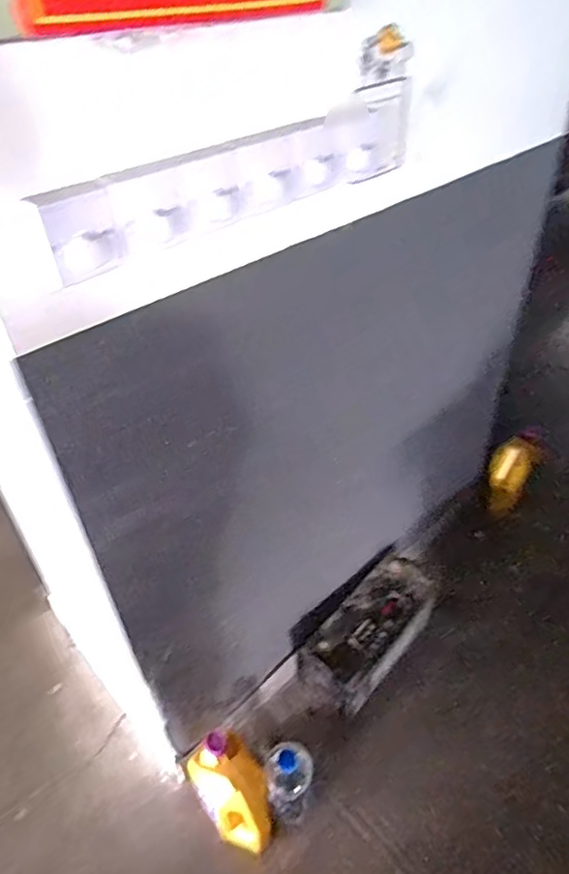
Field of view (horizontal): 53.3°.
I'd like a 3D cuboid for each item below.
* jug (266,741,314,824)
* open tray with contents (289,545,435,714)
[{"bbox_3d":[0.014,0.780,1.282,0.099,0.251,0.094,-2,40,2],"label":"jug"},{"bbox_3d":[0.227,0.518,1.549,0.435,0.206,0.245,-32,48,-30],"label":"open tray with contents"}]

